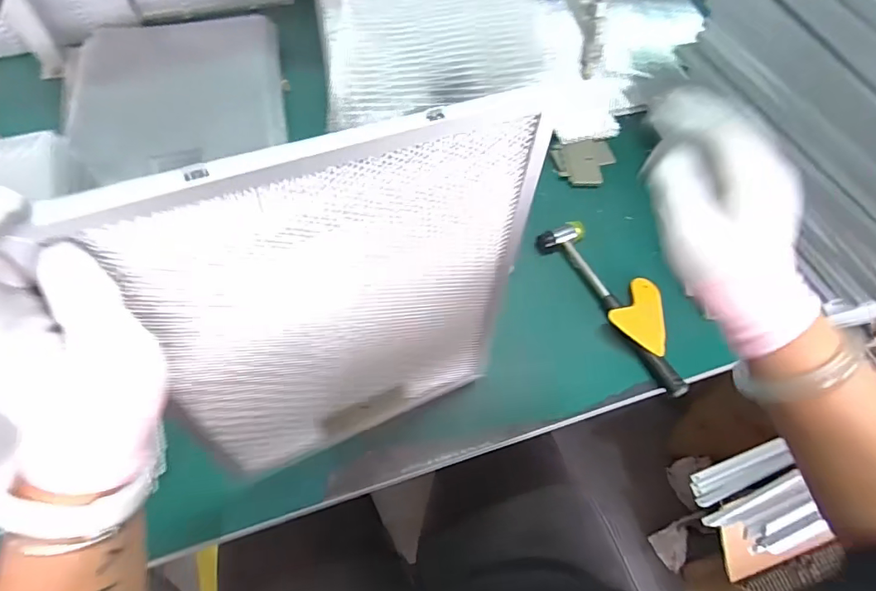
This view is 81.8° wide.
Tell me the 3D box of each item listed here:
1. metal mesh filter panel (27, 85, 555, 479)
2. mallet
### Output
[{"bbox_3d":[-0.060,0.022,0.368,0.244,0.340,0.024,-18,57,-17],"label":"metal mesh filter panel"},{"bbox_3d":[0.198,0.013,0.596,0.065,0.024,0.243,-17,61,-13],"label":"mallet"}]

